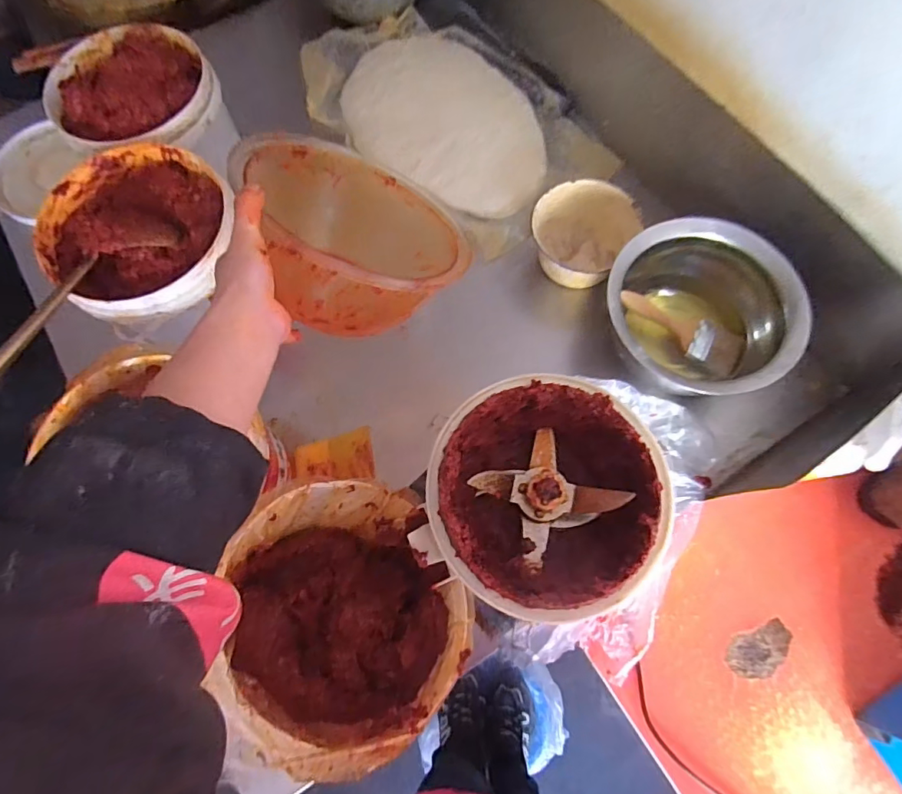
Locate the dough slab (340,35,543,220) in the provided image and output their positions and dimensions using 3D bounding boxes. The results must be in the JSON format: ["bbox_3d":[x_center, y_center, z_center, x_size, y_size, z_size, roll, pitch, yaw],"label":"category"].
[{"bbox_3d":[-0.015,-0.513,0.874,0.314,0.044,0.488,-32,73,-9],"label":"dough slab"}]

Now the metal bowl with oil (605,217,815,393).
[{"bbox_3d":[0.325,-0.106,0.669,0.217,0.132,0.237,0,71,1],"label":"metal bowl with oil"}]

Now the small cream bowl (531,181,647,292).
[{"bbox_3d":[0.198,-0.250,0.761,0.145,0.096,0.147,0,71,1],"label":"small cream bowl"}]

